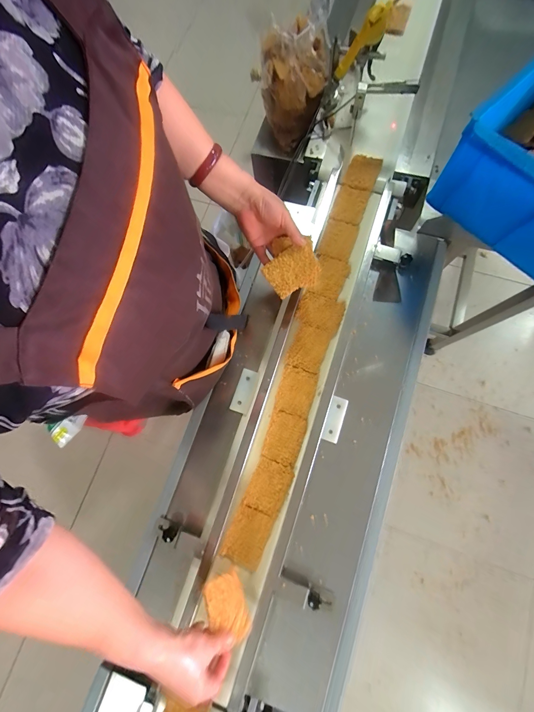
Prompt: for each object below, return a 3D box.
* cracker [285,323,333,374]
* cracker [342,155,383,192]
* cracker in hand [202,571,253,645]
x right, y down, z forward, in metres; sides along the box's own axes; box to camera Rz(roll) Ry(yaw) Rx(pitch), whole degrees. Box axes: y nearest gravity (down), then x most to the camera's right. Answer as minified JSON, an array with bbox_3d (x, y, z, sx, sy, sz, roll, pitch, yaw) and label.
[{"bbox_3d":[0.083,-0.016,0.588,0.067,0.007,0.090,22,80,8],"label":"cracker"},{"bbox_3d":[0.213,-0.407,0.655,0.067,0.011,0.085,20,83,16],"label":"cracker"},{"bbox_3d":[-0.062,0.395,0.462,0.008,0.066,0.093,-35,74,38],"label":"cracker in hand"}]

